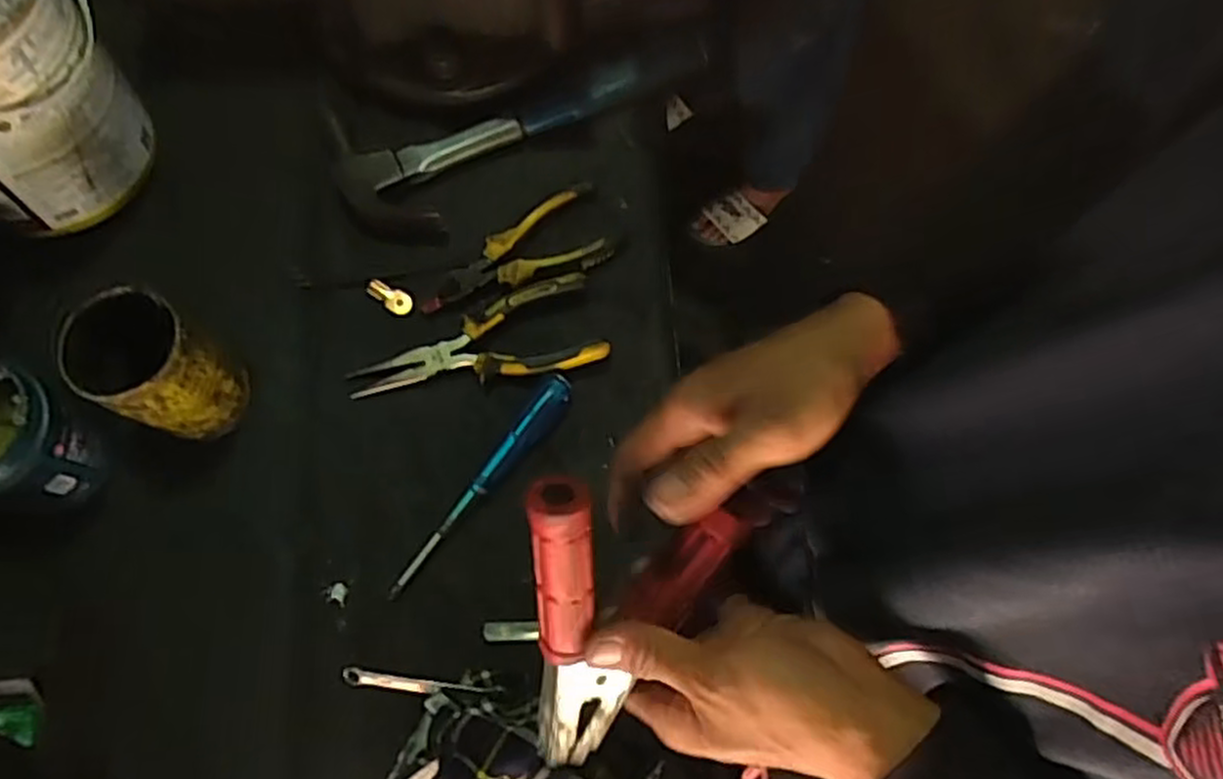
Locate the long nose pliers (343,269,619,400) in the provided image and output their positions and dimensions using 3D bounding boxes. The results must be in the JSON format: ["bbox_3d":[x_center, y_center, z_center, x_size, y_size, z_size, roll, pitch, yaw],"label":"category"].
[{"bbox_3d":[-0.105,-0.031,0.588,0.193,0.017,0.071,-16,74,-6],"label":"long nose pliers"}]

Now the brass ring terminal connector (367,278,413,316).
[{"bbox_3d":[-0.178,-0.075,0.616,0.039,0.004,0.019,38,89,3],"label":"brass ring terminal connector"}]

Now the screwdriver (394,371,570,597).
[{"bbox_3d":[-0.093,0.069,0.560,0.024,0.017,0.195,37,76,10],"label":"screwdriver"}]

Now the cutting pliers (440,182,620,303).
[{"bbox_3d":[-0.073,-0.117,0.614,0.141,0.015,0.066,-17,74,-6],"label":"cutting pliers"}]

